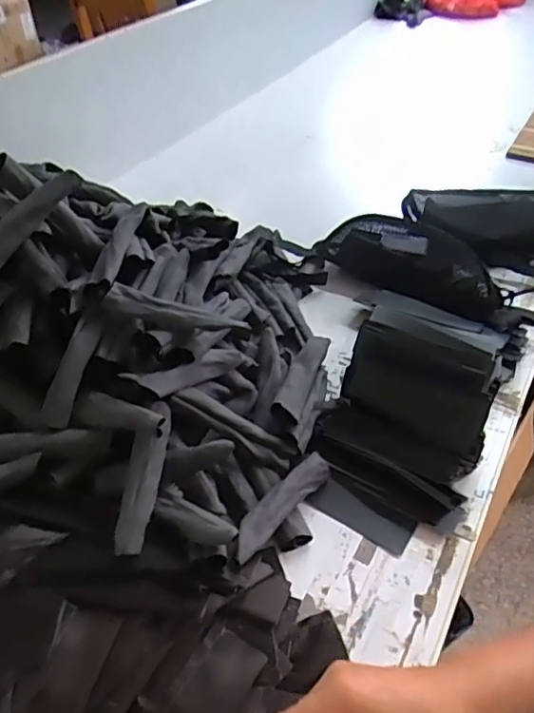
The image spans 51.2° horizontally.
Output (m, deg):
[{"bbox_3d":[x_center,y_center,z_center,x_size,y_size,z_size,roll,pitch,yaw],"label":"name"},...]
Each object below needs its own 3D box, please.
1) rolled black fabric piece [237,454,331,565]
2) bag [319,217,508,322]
[{"bbox_3d":[0.016,0.147,0.567,0.030,0.031,0.149,28,51,26],"label":"rolled black fabric piece"},{"bbox_3d":[0.208,-0.146,0.843,0.298,0.082,0.112,23,48,22],"label":"bag"}]

